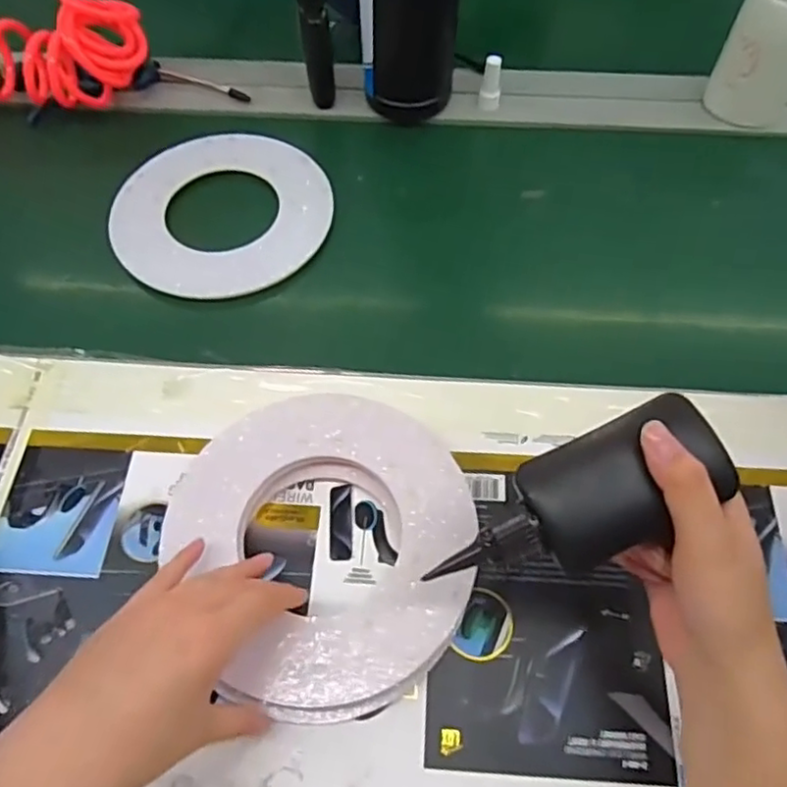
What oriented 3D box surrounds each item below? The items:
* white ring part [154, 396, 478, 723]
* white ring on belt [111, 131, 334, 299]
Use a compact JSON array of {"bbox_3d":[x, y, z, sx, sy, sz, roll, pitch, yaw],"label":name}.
[{"bbox_3d":[-0.040,0.089,0.419,0.177,0.034,0.203,-30,64,-17],"label":"white ring part"},{"bbox_3d":[-0.151,-0.172,0.585,0.188,0.010,0.203,0,61,1],"label":"white ring on belt"}]

